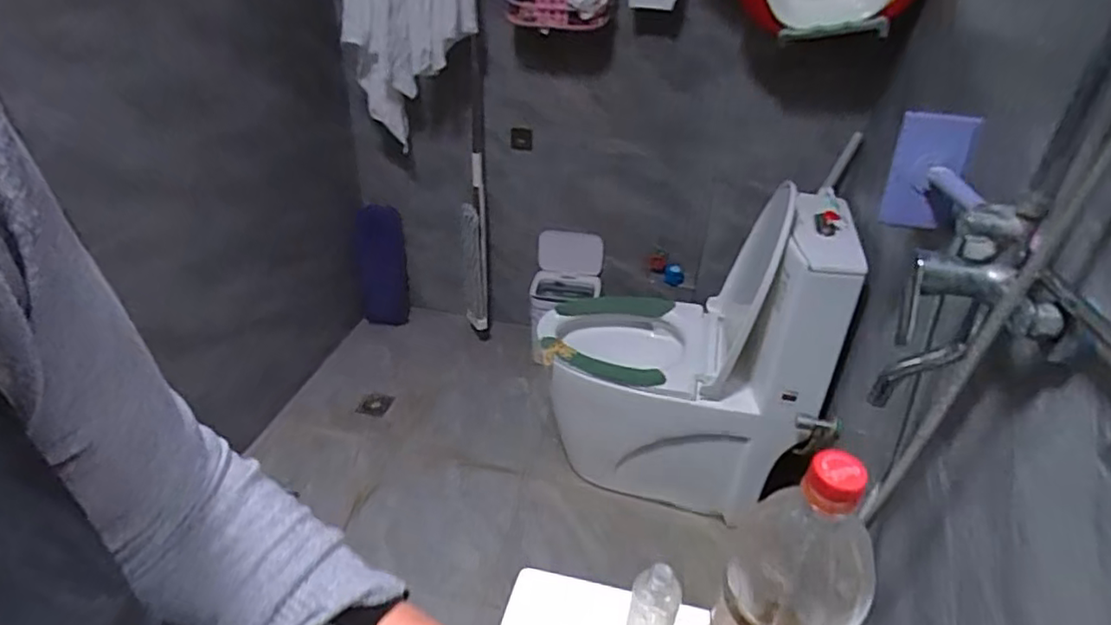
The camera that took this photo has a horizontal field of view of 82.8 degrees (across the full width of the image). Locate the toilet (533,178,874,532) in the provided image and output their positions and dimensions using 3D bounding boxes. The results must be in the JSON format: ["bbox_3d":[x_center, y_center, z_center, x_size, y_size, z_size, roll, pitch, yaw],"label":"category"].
[{"bbox_3d":[0.316,0.080,1.618,0.670,0.762,0.456,12,35,15],"label":"toilet"}]

